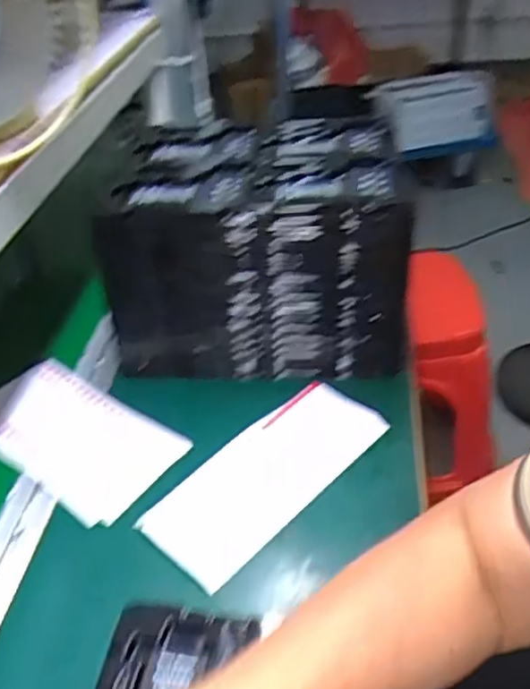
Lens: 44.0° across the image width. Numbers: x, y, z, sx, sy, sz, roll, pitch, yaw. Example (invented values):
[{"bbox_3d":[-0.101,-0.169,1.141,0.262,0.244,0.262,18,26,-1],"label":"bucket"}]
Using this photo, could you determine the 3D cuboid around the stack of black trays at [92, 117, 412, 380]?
[{"bbox_3d":[-0.006,-0.097,0.668,0.272,0.182,0.203,-2,38,5],"label":"stack of black trays"}]

